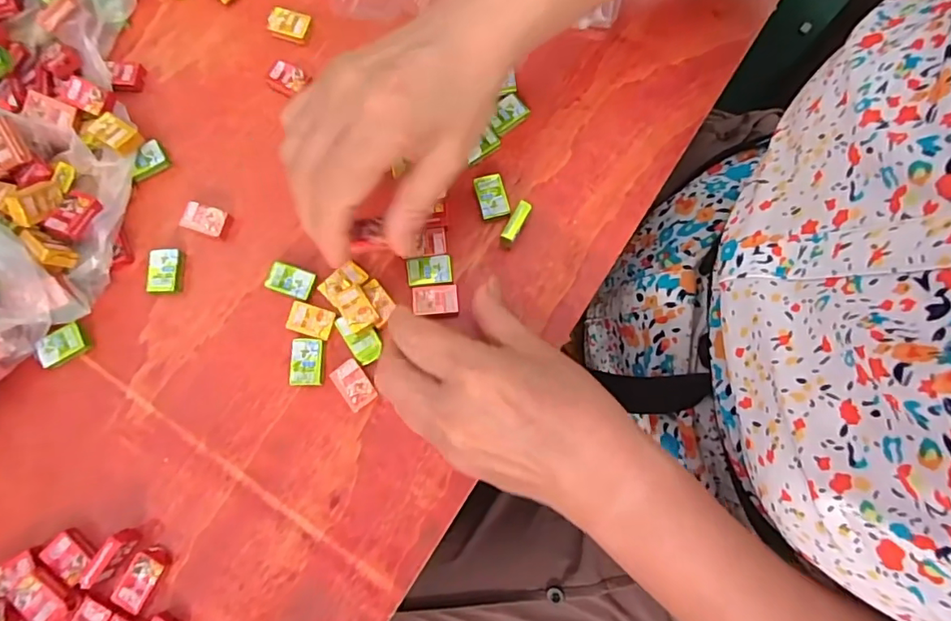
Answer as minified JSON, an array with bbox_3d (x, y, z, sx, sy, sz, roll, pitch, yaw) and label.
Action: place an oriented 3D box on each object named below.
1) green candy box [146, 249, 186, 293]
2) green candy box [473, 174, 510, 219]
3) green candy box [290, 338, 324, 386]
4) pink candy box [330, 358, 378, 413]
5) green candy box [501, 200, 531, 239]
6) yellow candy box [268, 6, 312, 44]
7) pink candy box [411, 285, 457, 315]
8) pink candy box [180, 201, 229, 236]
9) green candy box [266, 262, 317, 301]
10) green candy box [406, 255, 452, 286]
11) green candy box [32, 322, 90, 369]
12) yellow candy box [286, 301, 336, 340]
[{"bbox_3d":[-0.179,-0.022,0.301,0.018,0.007,0.025,-1,78,0],"label":"green candy box"},{"bbox_3d":[0.009,-0.067,0.310,0.016,0.010,0.026,-14,78,-3],"label":"green candy box"},{"bbox_3d":[-0.093,0.029,0.291,0.017,0.007,0.026,-2,78,0],"label":"green candy box"},{"bbox_3d":[-0.067,0.041,0.288,0.017,0.008,0.026,-36,80,-7],"label":"pink candy box"},{"bbox_3d":[0.023,-0.049,0.302,0.008,0.018,0.024,29,79,6],"label":"green candy box"},{"bbox_3d":[-0.121,-0.185,0.337,0.026,0.008,0.017,21,79,4],"label":"yellow candy box"},{"bbox_3d":[-0.023,-0.005,0.297,0.025,0.006,0.016,-5,78,-1],"label":"pink candy box"},{"bbox_3d":[-0.159,-0.053,0.308,0.023,0.009,0.016,15,78,3],"label":"pink candy box"},{"bbox_3d":[-0.105,-0.017,0.300,0.026,0.007,0.017,17,78,4],"label":"green candy box"},{"bbox_3d":[-0.026,-0.023,0.300,0.025,0.005,0.017,-6,78,-1],"label":"green candy box"},{"bbox_3d":[-0.230,0.020,0.291,0.025,0.008,0.018,-31,80,-6],"label":"green candy box"},{"bbox_3d":[-0.093,0.006,0.293,0.026,0.004,0.016,17,78,4],"label":"yellow candy box"}]

